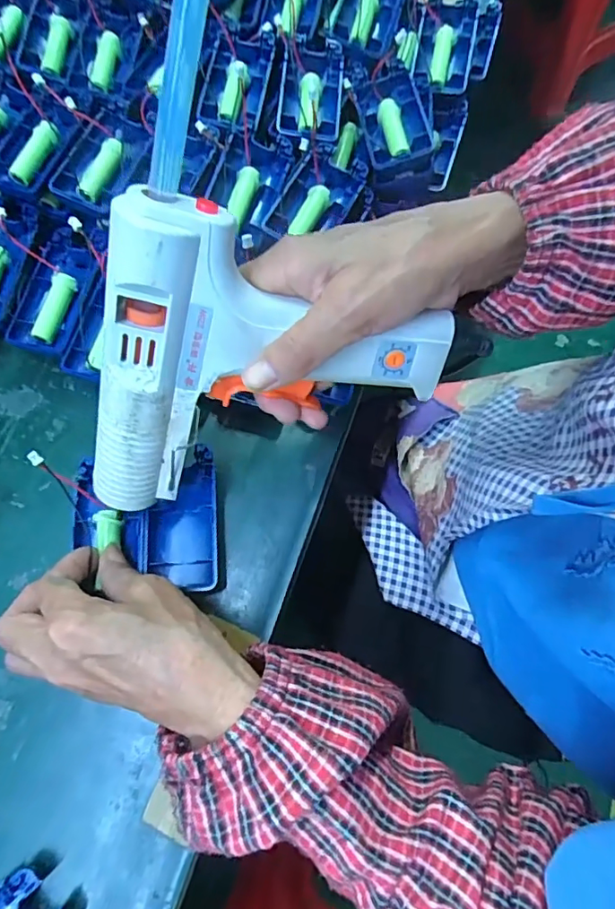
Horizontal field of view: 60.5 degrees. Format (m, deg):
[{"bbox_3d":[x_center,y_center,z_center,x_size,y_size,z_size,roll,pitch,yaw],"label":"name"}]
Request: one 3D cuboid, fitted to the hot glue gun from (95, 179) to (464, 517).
[{"bbox_3d":[-0.023,-0.035,0.274,0.156,0.160,0.040,8,37,-16],"label":"hot glue gun"}]

